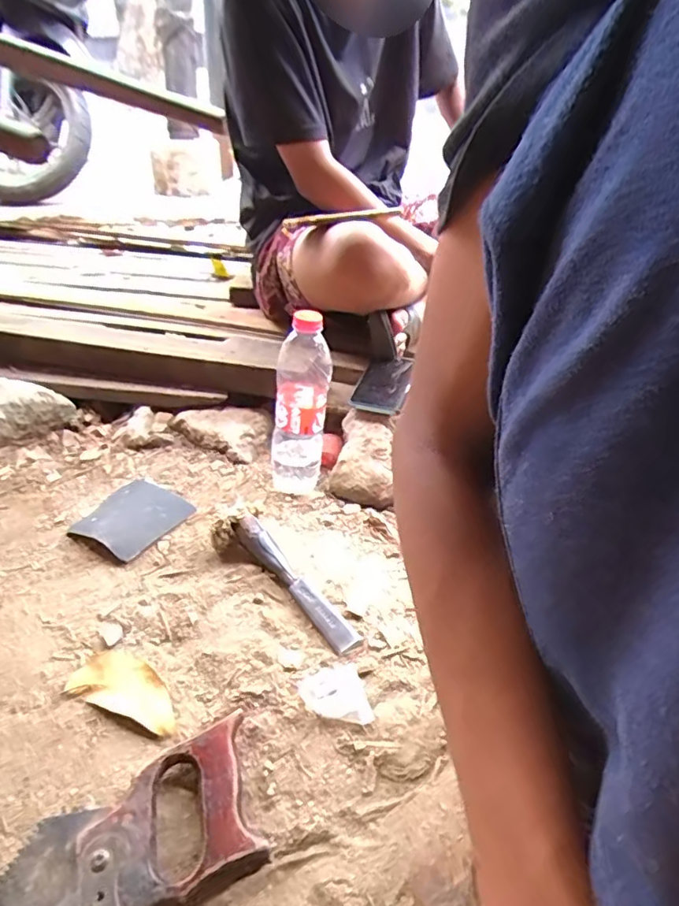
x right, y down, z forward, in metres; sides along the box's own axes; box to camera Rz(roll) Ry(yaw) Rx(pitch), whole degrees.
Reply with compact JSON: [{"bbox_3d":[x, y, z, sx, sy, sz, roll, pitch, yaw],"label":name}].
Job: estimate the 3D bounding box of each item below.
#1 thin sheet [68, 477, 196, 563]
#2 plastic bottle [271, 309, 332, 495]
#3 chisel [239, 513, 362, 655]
[{"bbox_3d":[-0.246,0.068,0.654,0.113,0.021,0.115,20,38,25],"label":"thin sheet"},{"bbox_3d":[-0.048,-0.058,0.669,0.072,0.222,0.060,1,34,-1],"label":"plastic bottle"},{"bbox_3d":[-0.044,0.128,0.554,0.027,0.025,0.172,-24,54,-33],"label":"chisel"}]

